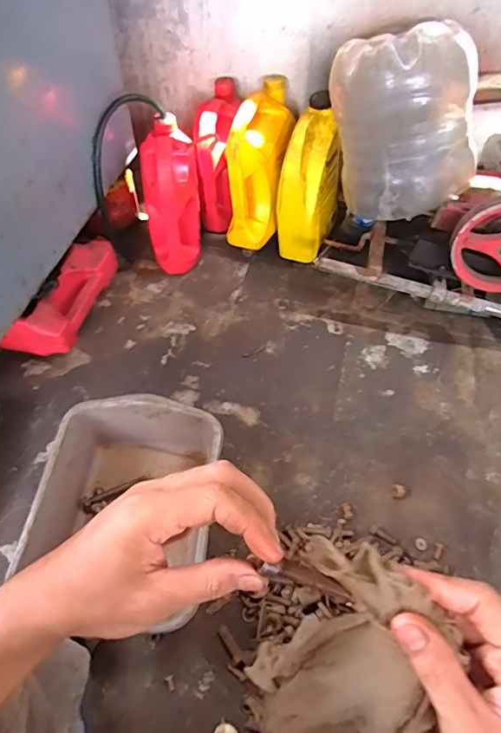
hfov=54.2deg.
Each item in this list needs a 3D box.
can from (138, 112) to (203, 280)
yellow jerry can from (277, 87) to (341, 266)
[{"bbox_3d":[-0.173,-0.365,1.098,0.120,0.294,0.156,-6,55,-6],"label":"can"},{"bbox_3d":[0.137,-0.412,1.111,0.143,0.358,0.162,6,34,2],"label":"yellow jerry can"}]

